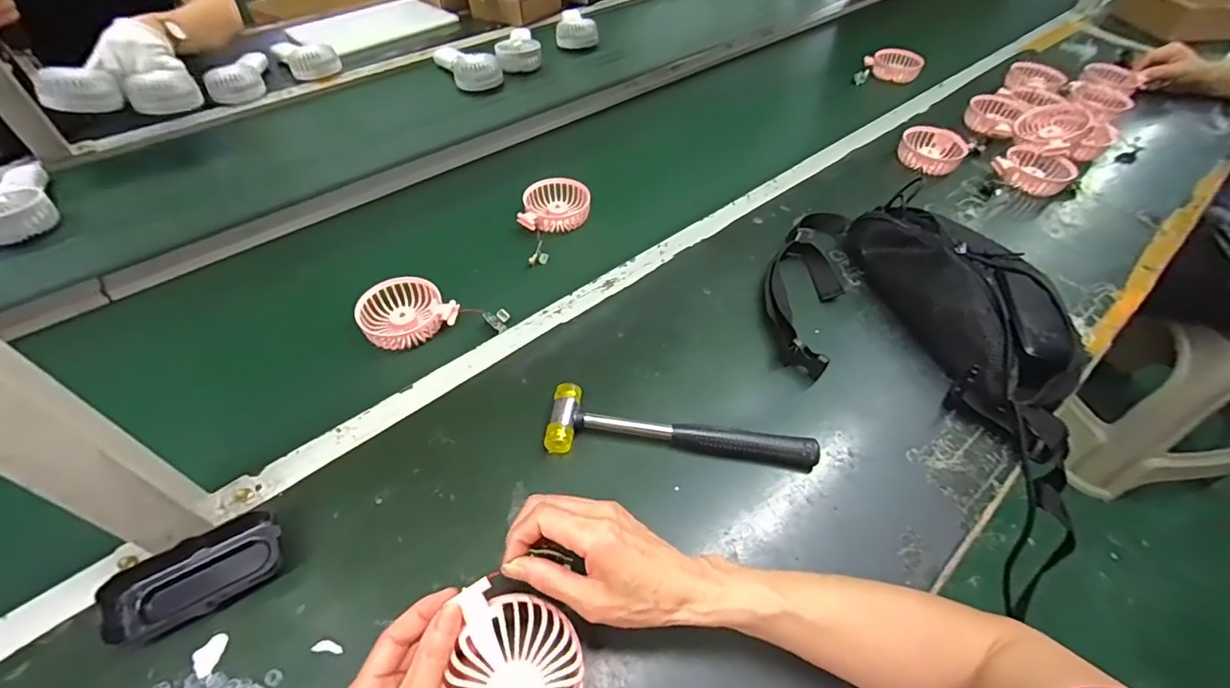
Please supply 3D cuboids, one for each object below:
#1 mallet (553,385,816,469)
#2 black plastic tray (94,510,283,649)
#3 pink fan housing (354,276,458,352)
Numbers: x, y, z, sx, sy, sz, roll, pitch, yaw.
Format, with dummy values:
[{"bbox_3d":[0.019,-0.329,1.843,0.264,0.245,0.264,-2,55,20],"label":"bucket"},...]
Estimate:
[{"bbox_3d":[0.061,0.077,0.472,0.237,0.029,0.058,4,50,2],"label":"mallet"},{"bbox_3d":[-0.302,0.168,0.381,0.108,0.026,0.056,-23,54,-19],"label":"black plastic tray"},{"bbox_3d":[-0.236,-0.040,0.589,0.097,0.024,0.090,1,50,-1],"label":"pink fan housing"}]

